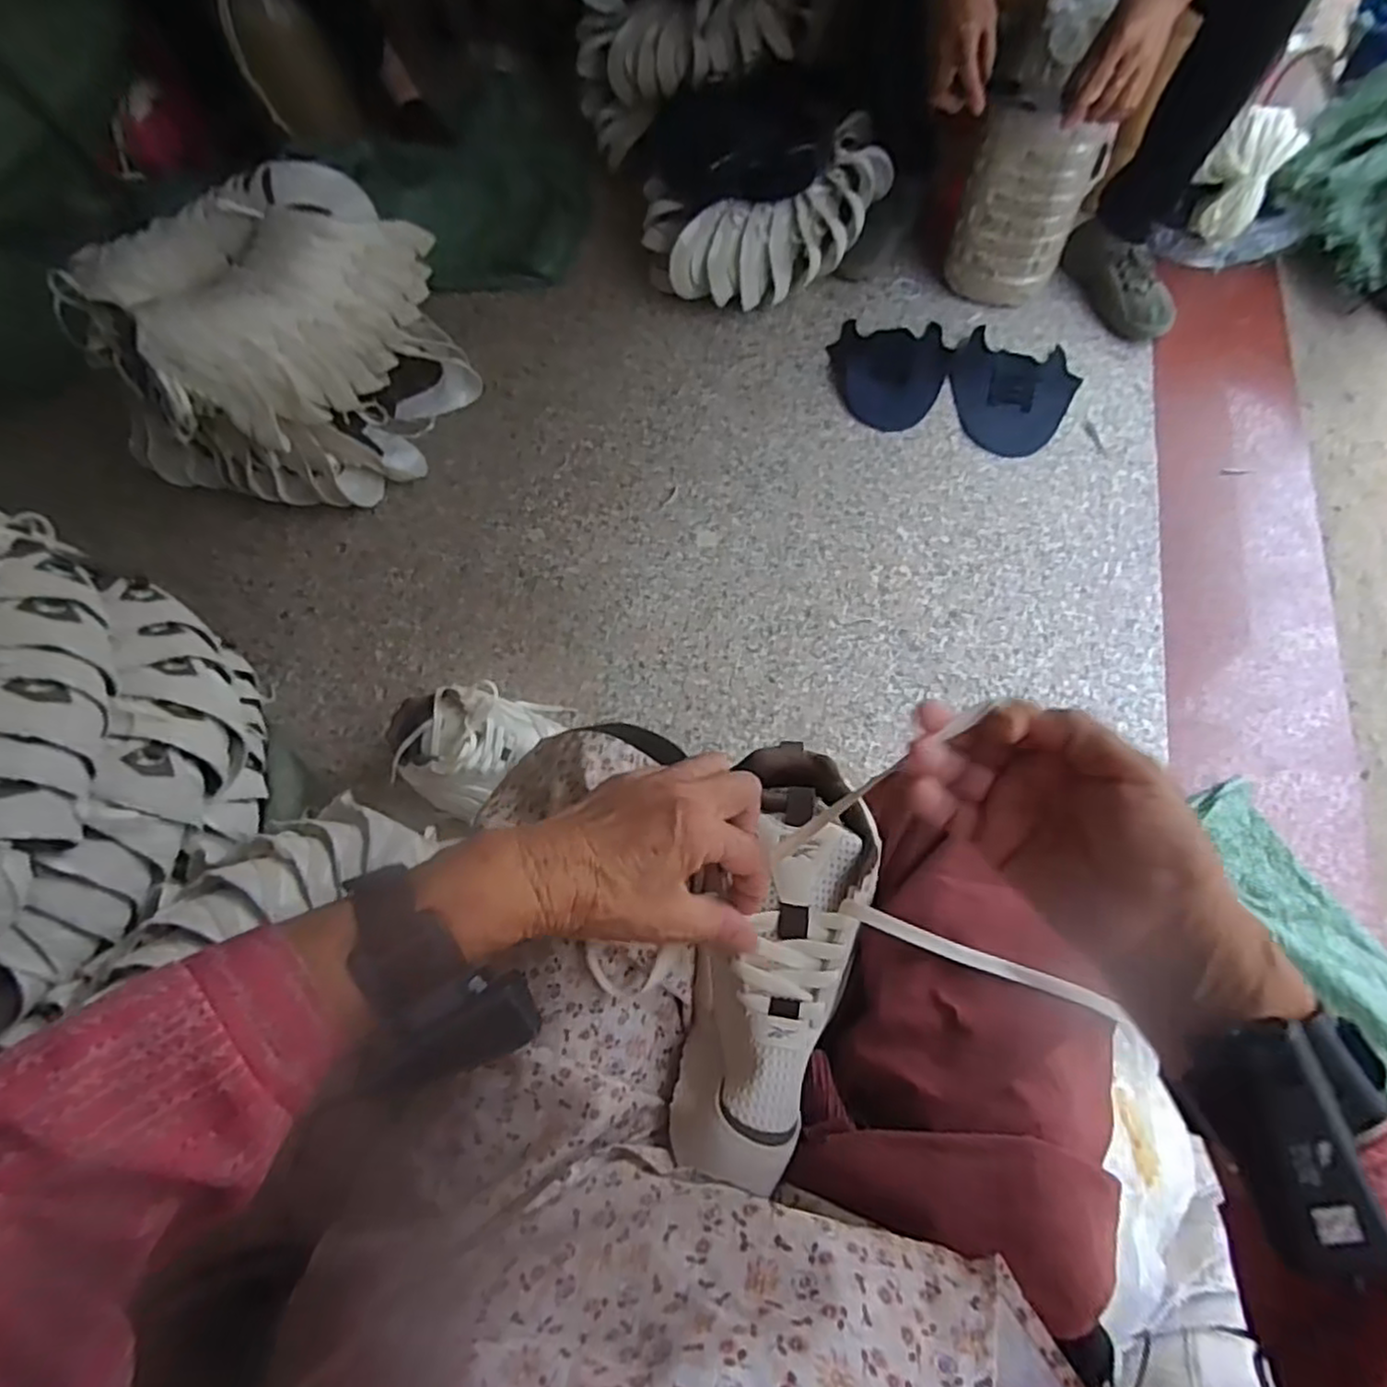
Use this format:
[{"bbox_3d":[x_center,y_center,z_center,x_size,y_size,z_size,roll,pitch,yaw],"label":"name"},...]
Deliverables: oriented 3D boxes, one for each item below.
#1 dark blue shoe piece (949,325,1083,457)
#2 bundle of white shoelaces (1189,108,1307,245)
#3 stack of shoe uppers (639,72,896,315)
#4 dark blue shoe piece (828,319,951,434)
[{"bbox_3d":[0.500,-0.473,1.104,0.190,0.013,0.243,17,66,10],"label":"dark blue shoe piece"},{"bbox_3d":[0.916,-0.873,1.175,0.123,0.140,0.090,30,69,15],"label":"bundle of white shoelaces"},{"bbox_3d":[0.129,-0.833,1.182,0.418,0.210,0.289,-7,65,-1],"label":"stack of shoe uppers"},{"bbox_3d":[0.323,-0.522,1.146,0.186,0.004,0.241,5,62,5],"label":"dark blue shoe piece"}]

